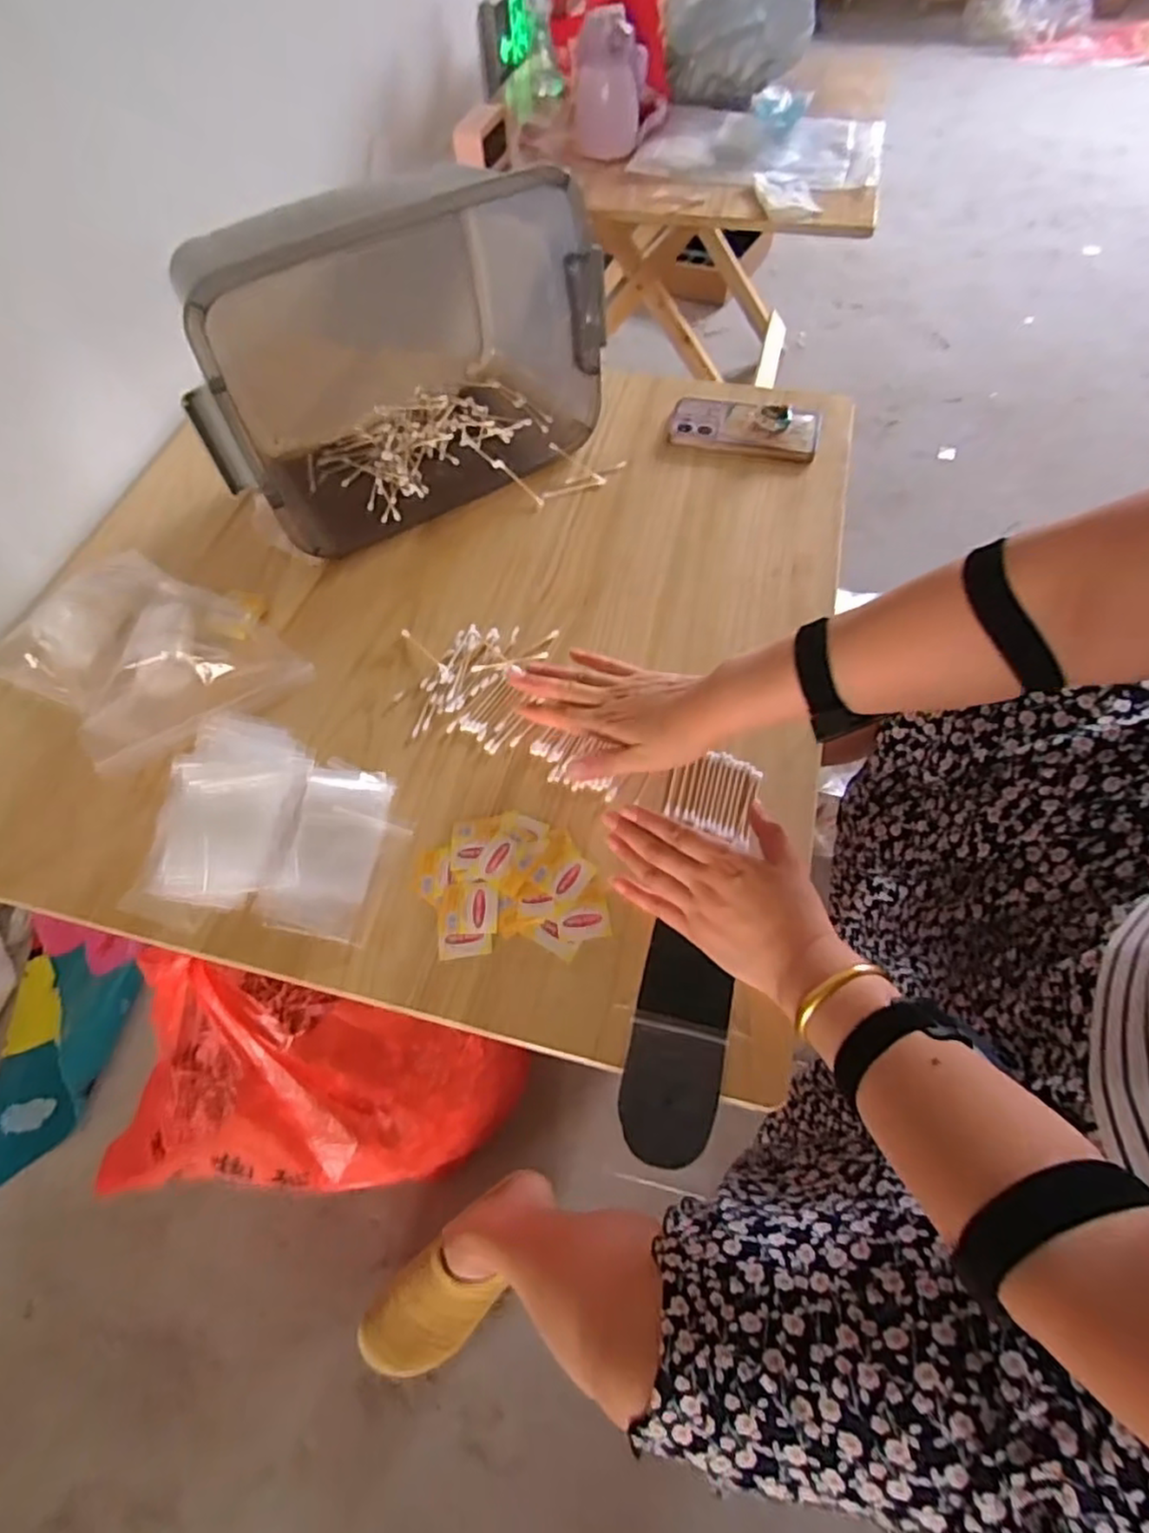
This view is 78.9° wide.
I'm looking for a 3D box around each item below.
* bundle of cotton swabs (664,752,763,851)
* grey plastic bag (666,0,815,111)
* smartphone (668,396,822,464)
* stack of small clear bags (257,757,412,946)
[{"bbox_3d":[0.111,0.022,0.559,0.067,0.011,0.069,15,60,12],"label":"bundle of cotton swabs"},{"bbox_3d":[0.314,-1.414,1.308,0.278,0.251,0.067,-11,45,0],"label":"grey plastic bag"},{"bbox_3d":[0.190,-0.385,0.781,0.161,0.020,0.086,13,60,11],"label":"smartphone"},{"bbox_3d":[-0.182,0.058,0.540,0.079,0.024,0.140,8,59,8],"label":"stack of small clear bags"}]

